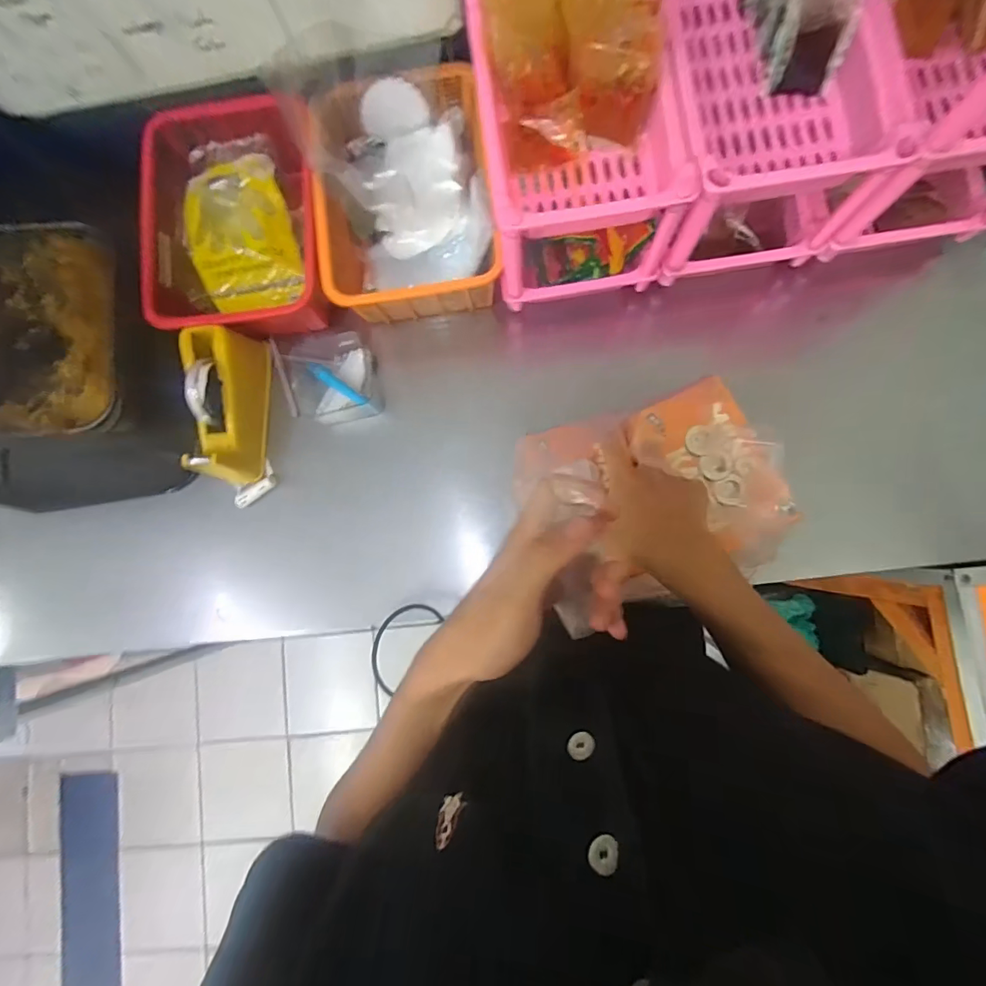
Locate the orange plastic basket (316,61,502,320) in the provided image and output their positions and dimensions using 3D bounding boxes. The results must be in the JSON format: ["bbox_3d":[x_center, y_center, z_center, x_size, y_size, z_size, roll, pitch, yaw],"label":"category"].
[{"bbox_3d":[-0.110,-0.390,0.606,0.221,0.116,0.295,-6,83,4],"label":"orange plastic basket"}]

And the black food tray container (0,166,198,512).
[{"bbox_3d":[-0.632,-0.218,0.709,0.264,0.244,0.457,-6,83,4],"label":"black food tray container"}]

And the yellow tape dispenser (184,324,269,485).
[{"bbox_3d":[-0.360,-0.117,0.609,0.074,0.092,0.201,0,84,5],"label":"yellow tape dispenser"}]

